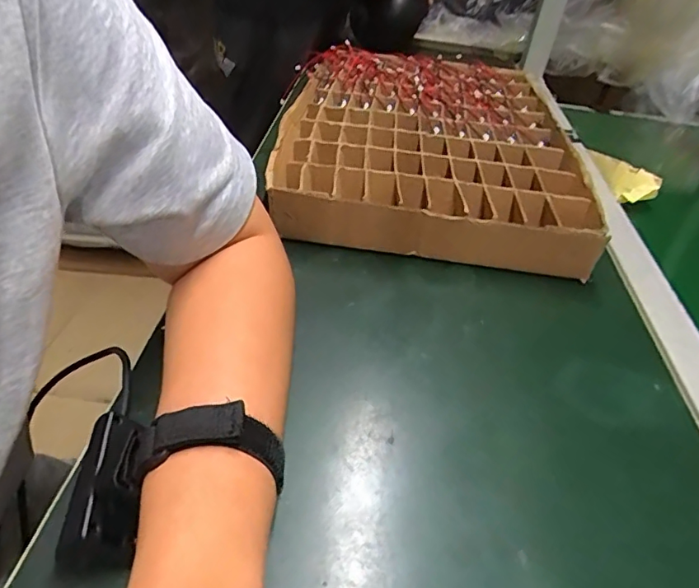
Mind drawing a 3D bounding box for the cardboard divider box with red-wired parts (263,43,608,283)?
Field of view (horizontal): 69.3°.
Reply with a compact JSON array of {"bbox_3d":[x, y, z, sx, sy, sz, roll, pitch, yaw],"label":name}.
[{"bbox_3d":[0.084,-0.192,0.615,0.312,0.059,0.455,6,40,-2],"label":"cardboard divider box with red-wired parts"}]

